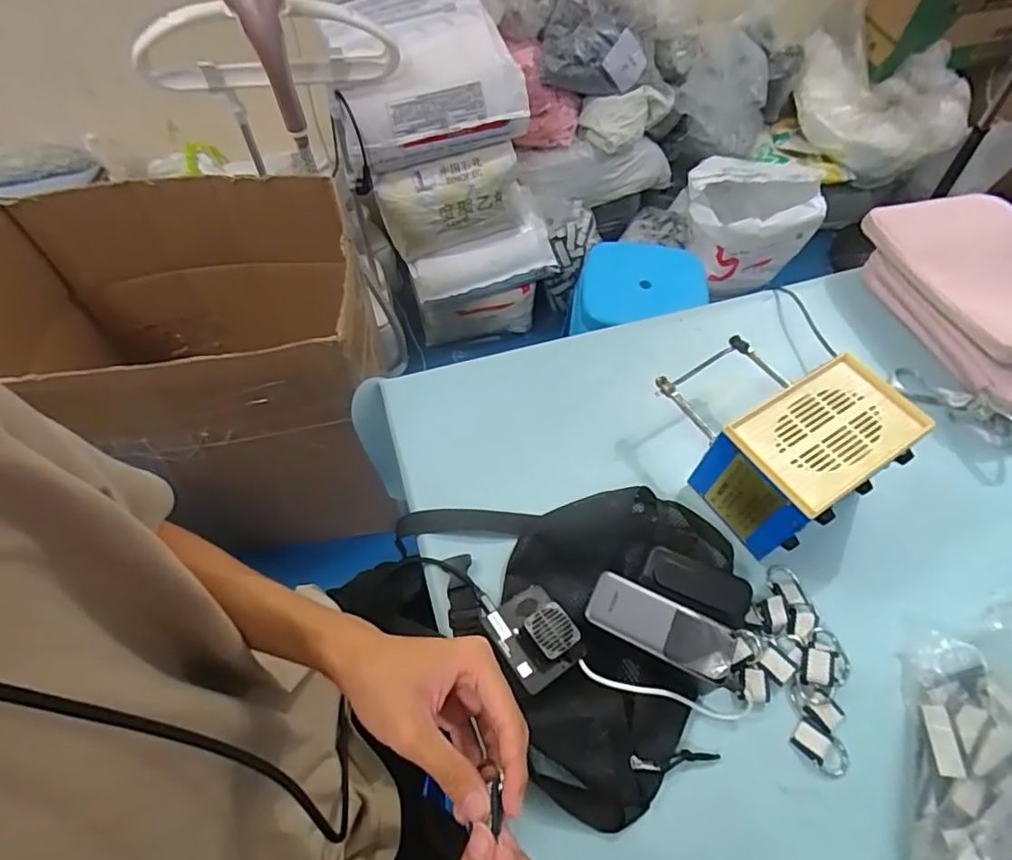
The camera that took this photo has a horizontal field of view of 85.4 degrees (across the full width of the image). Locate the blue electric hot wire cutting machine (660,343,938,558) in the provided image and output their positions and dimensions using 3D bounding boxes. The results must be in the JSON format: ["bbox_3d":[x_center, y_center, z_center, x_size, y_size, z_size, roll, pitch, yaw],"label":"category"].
[{"bbox_3d":[0.288,-0.003,0.595,0.182,0.123,0.208,-24,61,-16],"label":"blue electric hot wire cutting machine"}]

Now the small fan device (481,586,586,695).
[{"bbox_3d":[0.026,0.183,0.489,0.069,0.017,0.077,-28,61,-27],"label":"small fan device"}]

